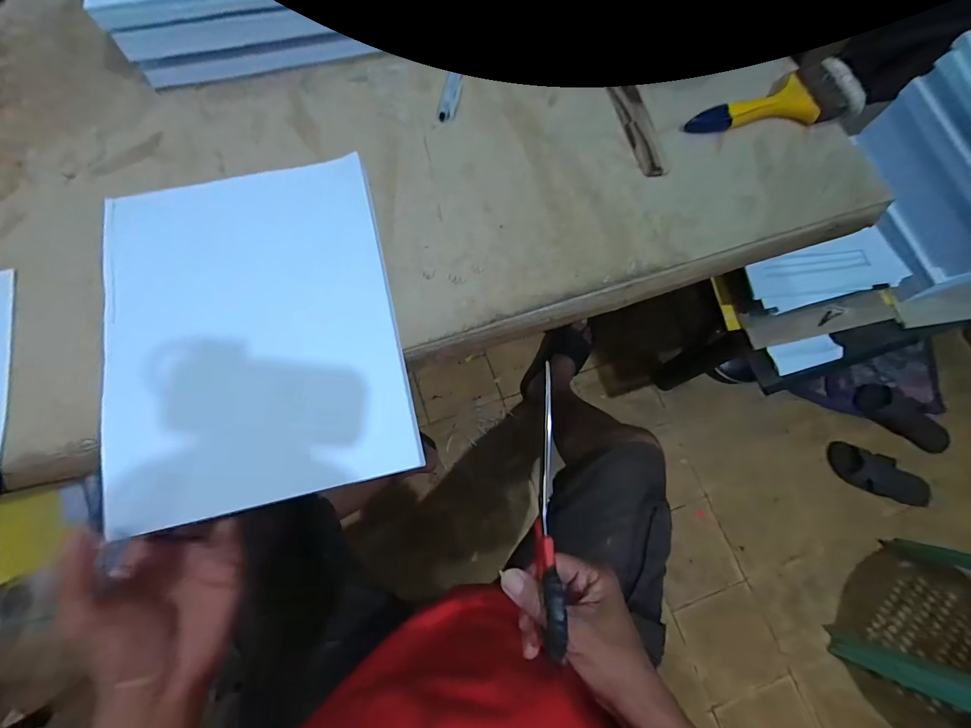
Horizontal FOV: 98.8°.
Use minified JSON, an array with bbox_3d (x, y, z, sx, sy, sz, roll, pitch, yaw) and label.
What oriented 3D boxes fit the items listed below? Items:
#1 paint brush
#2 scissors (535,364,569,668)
[{"bbox_3d":[0.285,-0.249,0.406,0.177,0.019,0.063,-21,75,-8],"label":"paint brush"},{"bbox_3d":[0.053,0.115,0.360,0.014,0.042,0.229,2,70,-1],"label":"scissors"}]

